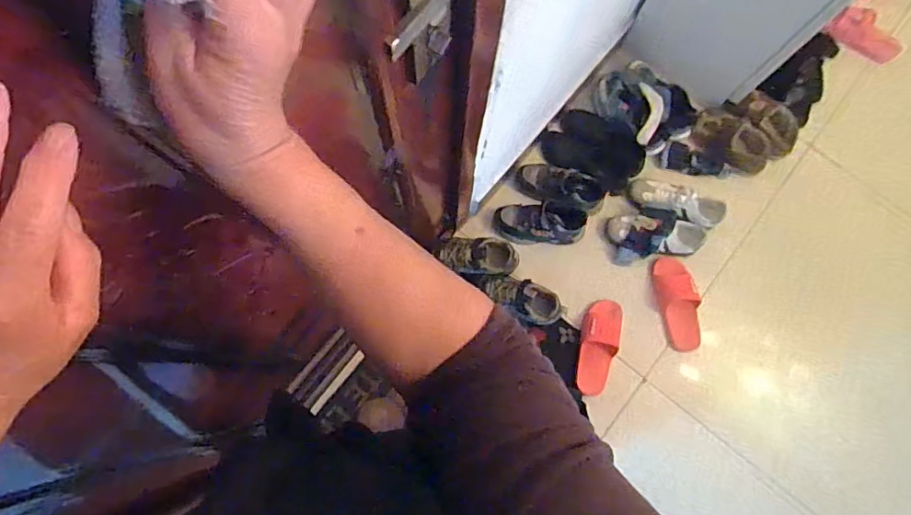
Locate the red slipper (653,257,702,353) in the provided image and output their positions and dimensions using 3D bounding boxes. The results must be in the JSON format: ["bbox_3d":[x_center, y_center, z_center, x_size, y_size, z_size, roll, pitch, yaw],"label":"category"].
[{"bbox_3d":[0.569,0.120,1.313,0.092,0.066,0.241,-7,78,-3],"label":"red slipper"}]

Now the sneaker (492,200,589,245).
[{"bbox_3d":[0.215,-0.083,1.287,0.231,0.099,0.094,3,78,-1],"label":"sneaker"}]

